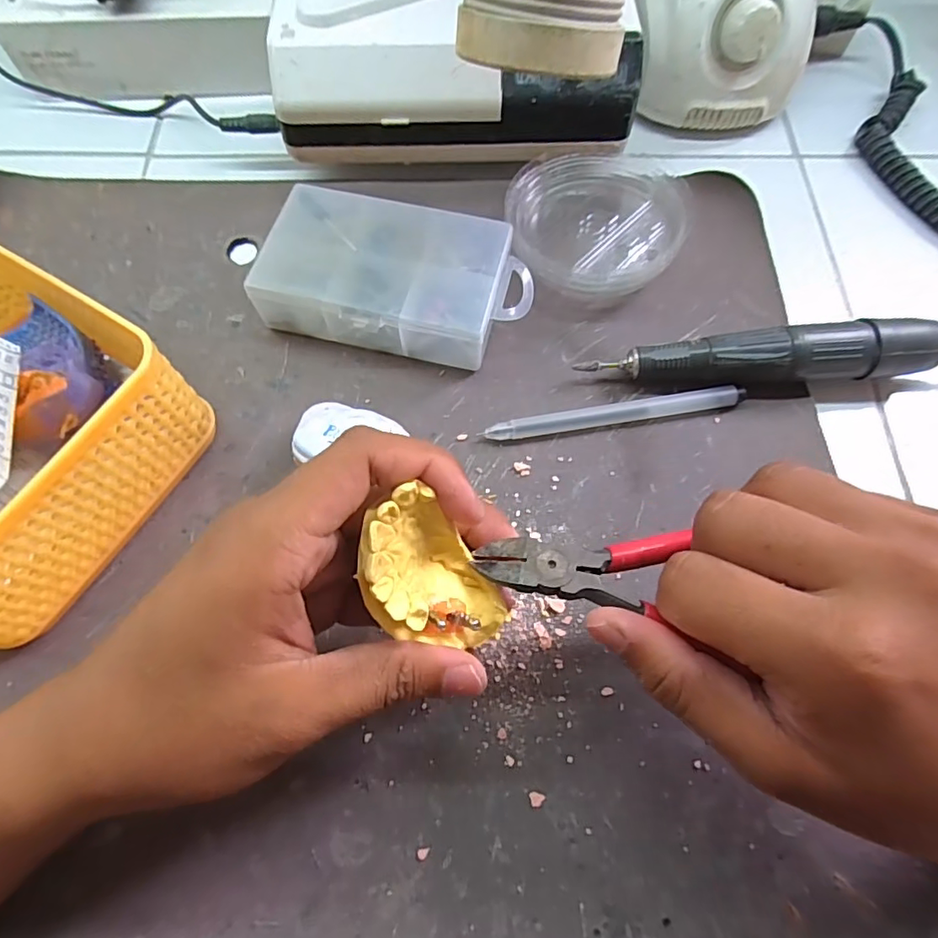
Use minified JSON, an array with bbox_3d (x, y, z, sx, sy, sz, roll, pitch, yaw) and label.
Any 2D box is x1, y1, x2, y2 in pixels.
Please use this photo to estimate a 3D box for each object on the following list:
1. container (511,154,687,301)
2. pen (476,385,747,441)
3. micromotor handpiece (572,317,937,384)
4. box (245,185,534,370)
[{"bbox_3d":[0.069,-0.134,0.299,0.089,0.026,0.080,-8,69,-4],"label":"container"},{"bbox_3d":[0.069,-0.027,0.265,0.124,0.010,0.010,-8,69,-4],"label":"pen"},{"bbox_3d":[0.152,-0.052,0.265,0.185,0.030,0.025,-5,68,-3],"label":"micromotor handpiece"},{"bbox_3d":[-0.035,-0.096,0.279,0.126,0.034,0.075,13,69,4],"label":"box"}]

